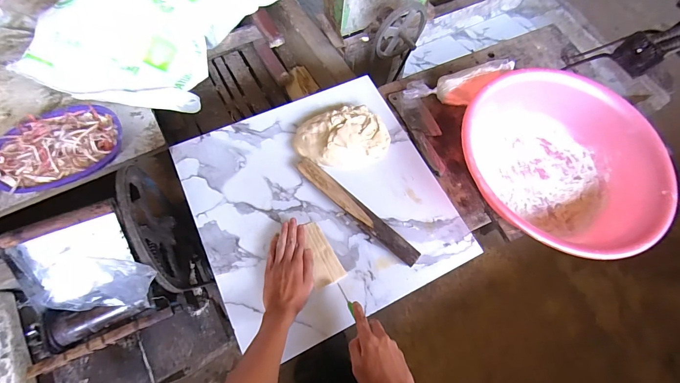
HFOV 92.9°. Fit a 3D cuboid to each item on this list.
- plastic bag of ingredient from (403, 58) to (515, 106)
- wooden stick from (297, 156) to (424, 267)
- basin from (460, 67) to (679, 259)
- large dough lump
[{"bbox_3d":[0.279,-0.254,0.780,0.245,0.055,0.083,-11,70,15],"label":"plastic bag of ingredient"},{"bbox_3d":[0.031,0.036,0.655,0.302,0.035,0.035,43,69,11],"label":"wooden stick"},{"bbox_3d":[0.470,-0.062,0.713,0.426,0.180,0.398,2,68,-6],"label":"basin"},{"bbox_3d":[0.005,-0.119,0.712,0.202,0.054,0.140,-11,69,-11],"label":"large dough lump"}]

